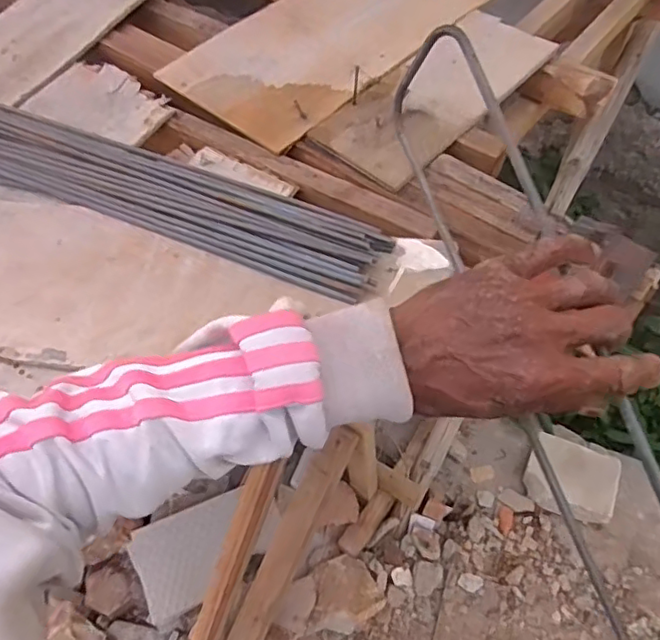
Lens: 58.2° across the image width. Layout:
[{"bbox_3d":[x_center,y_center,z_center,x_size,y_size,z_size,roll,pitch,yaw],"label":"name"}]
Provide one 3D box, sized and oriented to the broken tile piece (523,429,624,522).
[{"bbox_3d":[0.578,0.382,1.424,0.207,0.045,0.170,17,86,20],"label":"broken tile piece"}]

